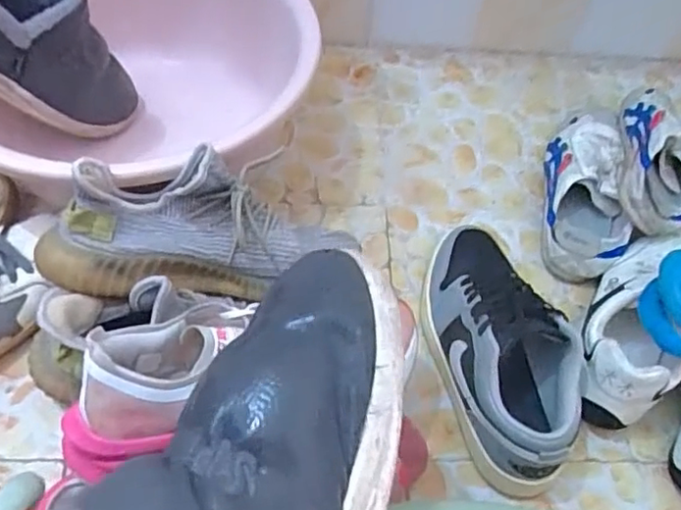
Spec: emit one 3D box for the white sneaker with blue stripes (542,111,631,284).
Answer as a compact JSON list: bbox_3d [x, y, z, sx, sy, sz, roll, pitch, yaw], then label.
[{"bbox_3d":[0.288,-0.083,0.729,0.093,0.066,0.244,12,55,6],"label":"white sneaker with blue stripes"}]

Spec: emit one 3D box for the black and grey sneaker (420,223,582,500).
[{"bbox_3d":[0.145,0.080,0.582,0.103,0.102,0.259,-10,56,-9],"label":"black and grey sneaker"}]

